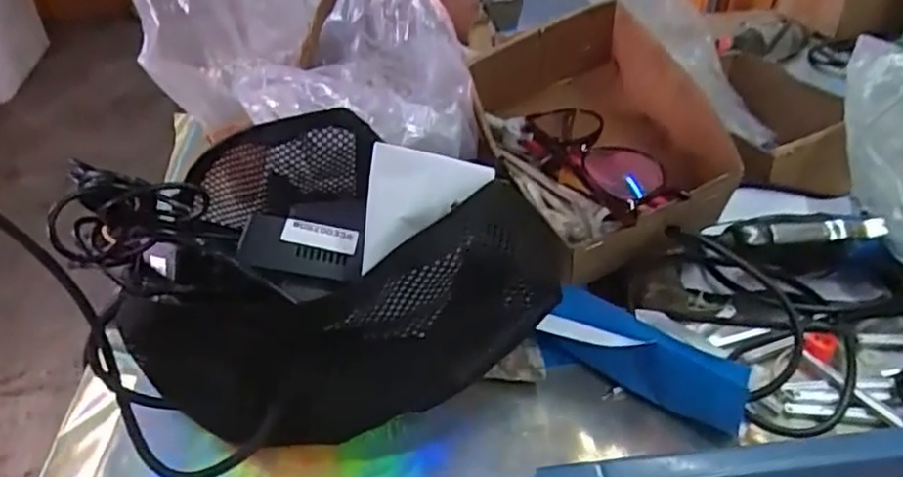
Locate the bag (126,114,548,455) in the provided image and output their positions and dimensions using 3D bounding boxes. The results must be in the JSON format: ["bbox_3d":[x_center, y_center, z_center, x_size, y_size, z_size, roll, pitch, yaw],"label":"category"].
[{"bbox_3d":[-0.056,0.023,0.385,0.219,0.116,0.154,5,38,11],"label":"bag"}]

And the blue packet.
[{"bbox_3d":[0.102,0.065,0.368,0.107,0.050,0.028,18,43,26],"label":"blue packet"}]

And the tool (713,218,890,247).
[{"bbox_3d":[0.211,-0.003,0.413,0.098,0.018,0.018,-5,36,-1],"label":"tool"}]

